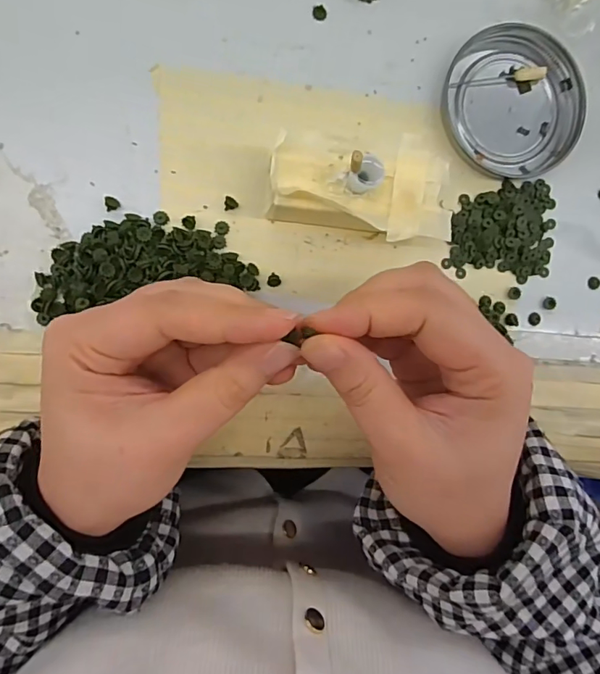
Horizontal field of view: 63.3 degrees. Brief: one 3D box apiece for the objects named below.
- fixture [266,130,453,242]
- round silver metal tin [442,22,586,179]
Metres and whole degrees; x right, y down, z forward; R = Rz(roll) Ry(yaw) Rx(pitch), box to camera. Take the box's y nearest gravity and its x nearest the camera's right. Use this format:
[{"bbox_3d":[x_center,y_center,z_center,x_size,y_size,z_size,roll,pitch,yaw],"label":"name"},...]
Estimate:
[{"bbox_3d":[0.028,-0.071,0.241,0.084,0.034,0.044,4,92,-8],"label":"fixture"},{"bbox_3d":[0.117,-0.127,0.264,0.079,0.008,0.072,0,92,-8],"label":"round silver metal tin"}]

